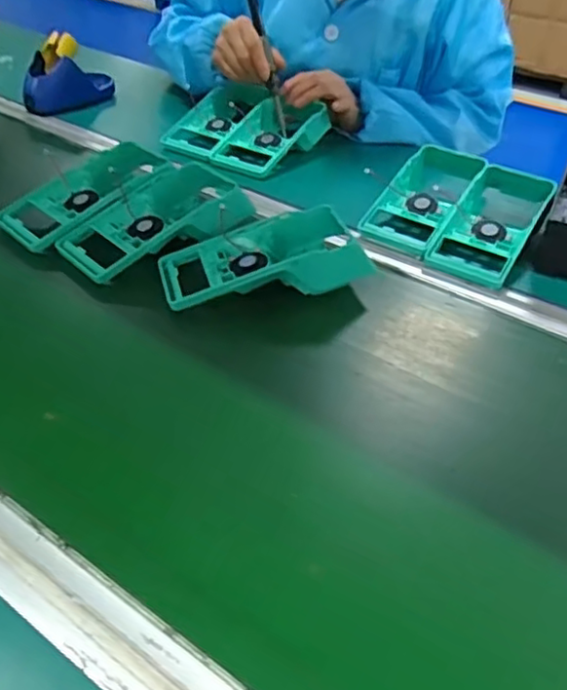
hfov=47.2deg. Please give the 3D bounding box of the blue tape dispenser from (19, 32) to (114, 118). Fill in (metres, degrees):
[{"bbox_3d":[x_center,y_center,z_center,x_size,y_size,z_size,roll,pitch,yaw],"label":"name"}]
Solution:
[{"bbox_3d":[-0.304,-0.382,0.907,0.039,0.084,0.145,23,40,24],"label":"blue tape dispenser"}]

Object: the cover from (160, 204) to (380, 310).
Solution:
[{"bbox_3d":[-0.017,-0.079,0.582,0.185,0.041,0.090,-9,38,-18],"label":"cover"}]

